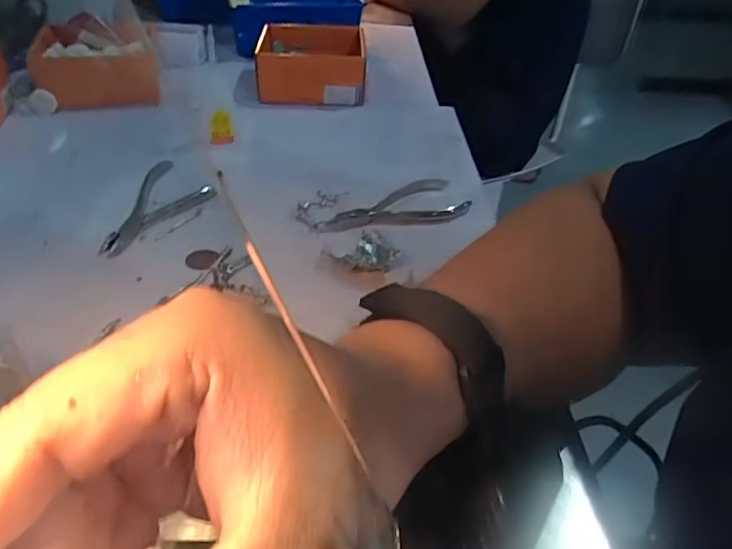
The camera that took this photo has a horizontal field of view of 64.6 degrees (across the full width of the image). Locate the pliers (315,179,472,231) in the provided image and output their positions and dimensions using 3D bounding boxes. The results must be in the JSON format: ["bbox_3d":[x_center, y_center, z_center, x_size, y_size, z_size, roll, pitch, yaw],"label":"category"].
[{"bbox_3d":[0.020,-0.055,0.464,0.127,0.006,0.058,-14,42,-22],"label":"pliers"}]

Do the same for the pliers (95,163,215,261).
[{"bbox_3d":[-0.170,-0.053,0.438,0.057,0.010,0.111,22,41,21],"label":"pliers"}]

